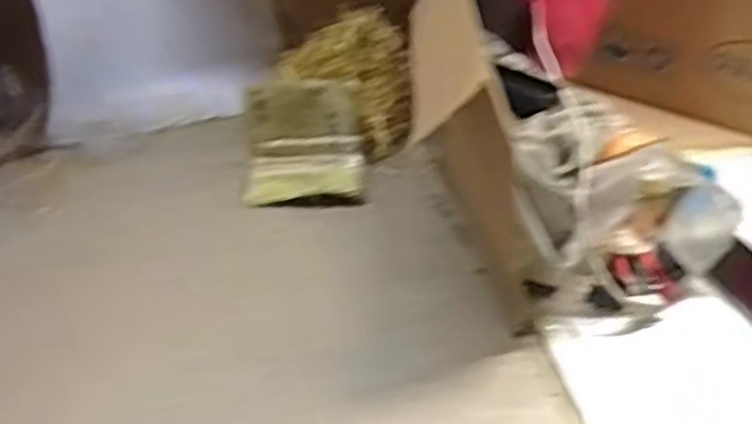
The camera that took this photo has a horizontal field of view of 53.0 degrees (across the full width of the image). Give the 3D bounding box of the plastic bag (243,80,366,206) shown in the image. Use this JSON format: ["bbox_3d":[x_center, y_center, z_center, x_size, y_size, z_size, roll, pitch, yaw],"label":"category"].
[{"bbox_3d":[-0.086,-0.083,0.907,0.146,0.103,0.130,-3,34,-8],"label":"plastic bag"}]

